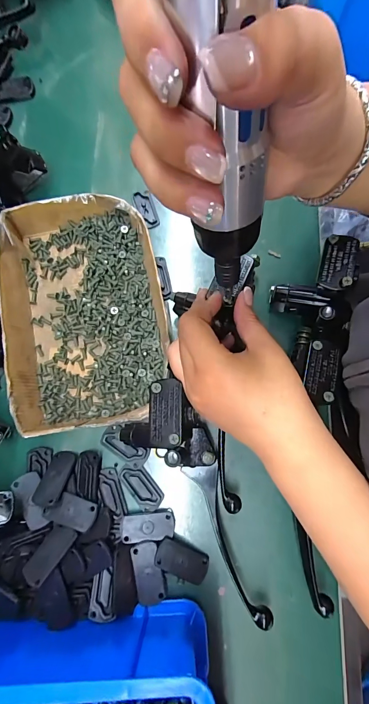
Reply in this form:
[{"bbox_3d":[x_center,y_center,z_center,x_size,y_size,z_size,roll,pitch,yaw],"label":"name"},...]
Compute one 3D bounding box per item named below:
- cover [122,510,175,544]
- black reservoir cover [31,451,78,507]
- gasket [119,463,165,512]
[{"bbox_3d":[-0.033,0.161,0.284,0.046,0.010,0.023,-4,79,-2],"label":"cover"},{"bbox_3d":[-0.119,0.116,0.283,0.024,0.005,0.049,5,48,12],"label":"black reservoir cover"},{"bbox_3d":[-0.042,0.128,0.290,0.022,0.004,0.047,-43,83,-8],"label":"gasket"}]

